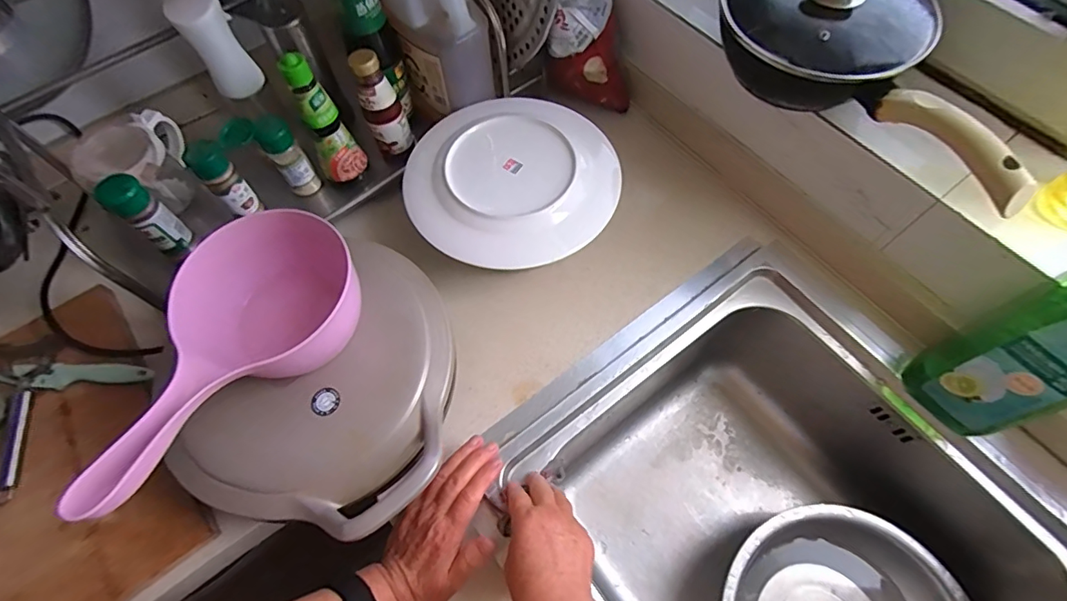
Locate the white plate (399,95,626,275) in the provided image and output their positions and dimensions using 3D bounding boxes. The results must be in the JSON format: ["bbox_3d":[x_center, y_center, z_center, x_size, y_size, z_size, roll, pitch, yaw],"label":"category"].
[{"bbox_3d":[-0.025,-0.148,0.572,0.235,0.024,0.234,0,64,1],"label":"white plate"}]

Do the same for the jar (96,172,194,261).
[{"bbox_3d":[-0.426,-0.092,0.548,0.038,0.105,0.039,37,70,17],"label":"jar"}]

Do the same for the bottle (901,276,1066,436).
[{"bbox_3d":[0.451,0.031,0.409,0.070,0.278,0.092,-16,63,-30],"label":"bottle"}]

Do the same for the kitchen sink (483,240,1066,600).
[{"bbox_3d":[0.310,0.342,0.554,0.447,0.286,0.689,-32,68,-14],"label":"kitchen sink"}]

